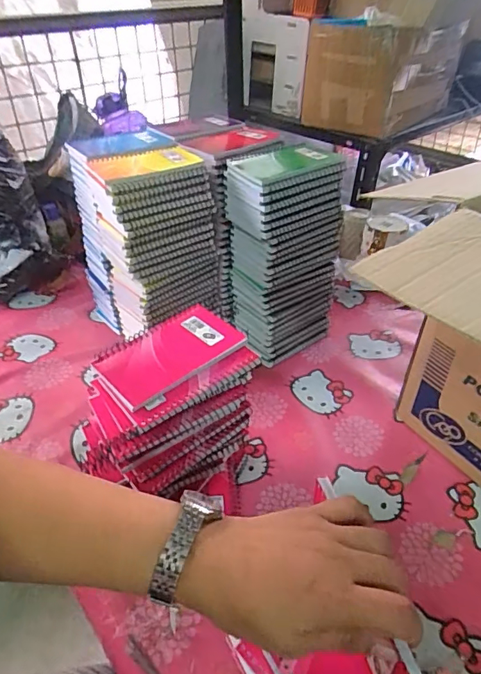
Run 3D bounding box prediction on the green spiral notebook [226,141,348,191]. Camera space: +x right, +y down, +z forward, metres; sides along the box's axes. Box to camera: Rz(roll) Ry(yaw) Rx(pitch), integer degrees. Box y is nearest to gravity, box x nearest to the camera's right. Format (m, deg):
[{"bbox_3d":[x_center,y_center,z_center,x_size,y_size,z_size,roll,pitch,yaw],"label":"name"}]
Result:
[{"bbox_3d":[0.055,-0.231,0.622,0.137,0.015,0.115,-21,43,-24],"label":"green spiral notebook"}]

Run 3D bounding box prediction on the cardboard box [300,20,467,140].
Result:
[{"bbox_3d":[0.343,-0.649,1.170,0.246,0.212,0.401,26,45,30],"label":"cardboard box"}]

